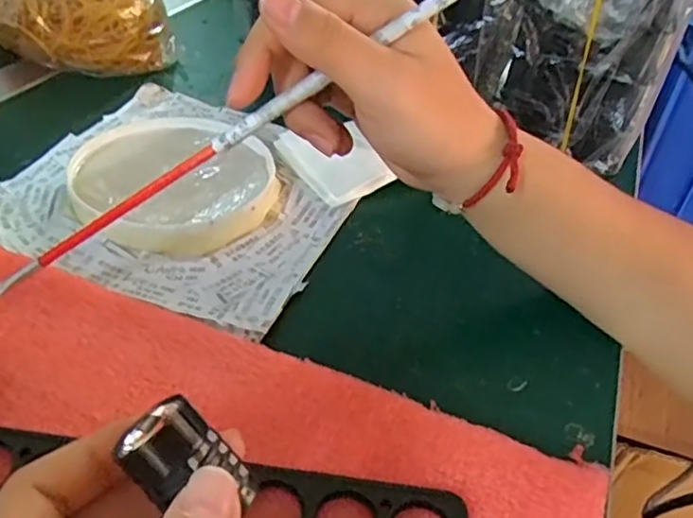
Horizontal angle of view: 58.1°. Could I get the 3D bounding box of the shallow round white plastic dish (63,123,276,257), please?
[{"bbox_3d":[-0.103,-0.049,0.379,0.117,0.019,0.117,4,40,-4],"label":"shallow round white plastic dish"}]

